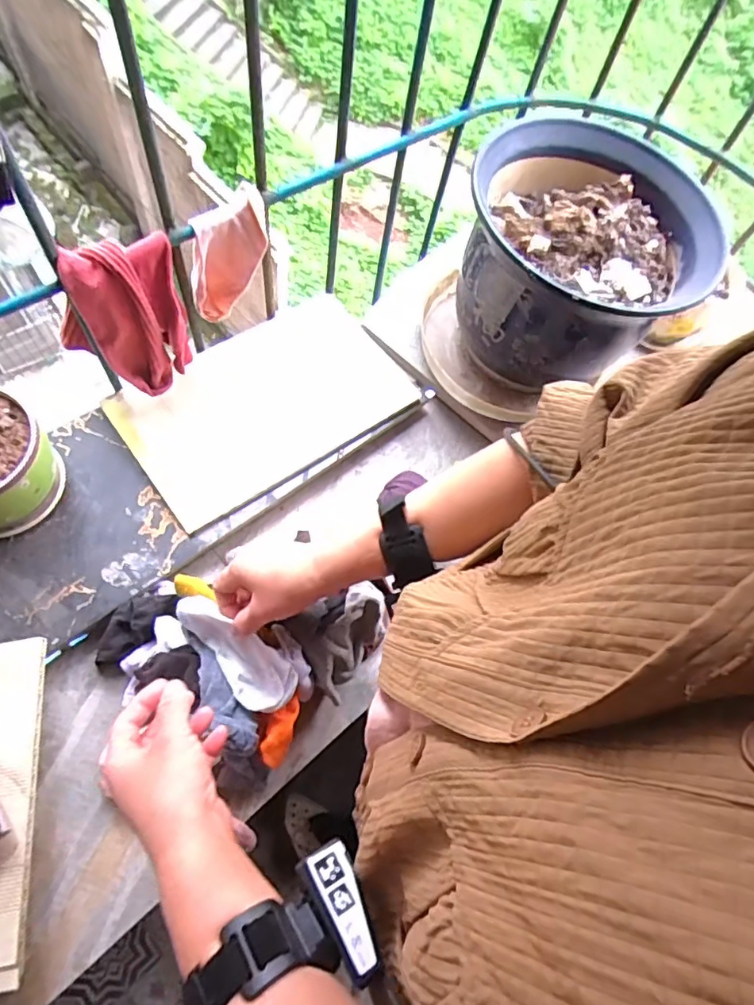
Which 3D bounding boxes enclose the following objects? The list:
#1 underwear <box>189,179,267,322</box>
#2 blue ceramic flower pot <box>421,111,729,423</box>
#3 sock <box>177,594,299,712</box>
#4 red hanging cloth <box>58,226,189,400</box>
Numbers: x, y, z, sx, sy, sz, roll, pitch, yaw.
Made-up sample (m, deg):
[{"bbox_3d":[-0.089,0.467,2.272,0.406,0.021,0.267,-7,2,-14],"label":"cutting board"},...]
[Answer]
[{"bbox_3d":[-0.171,-0.261,0.600,0.072,0.165,0.036,3,59,-29],"label":"underwear"},{"bbox_3d":[0.214,-0.272,0.679,0.272,0.227,0.277,8,63,3],"label":"blue ceramic flower pot"},{"bbox_3d":[-0.134,0.138,0.511,0.133,0.033,0.050,41,68,6],"label":"sock"},{"bbox_3d":[-0.260,-0.188,0.567,0.128,0.167,0.052,-19,65,-11],"label":"red hanging cloth"}]

